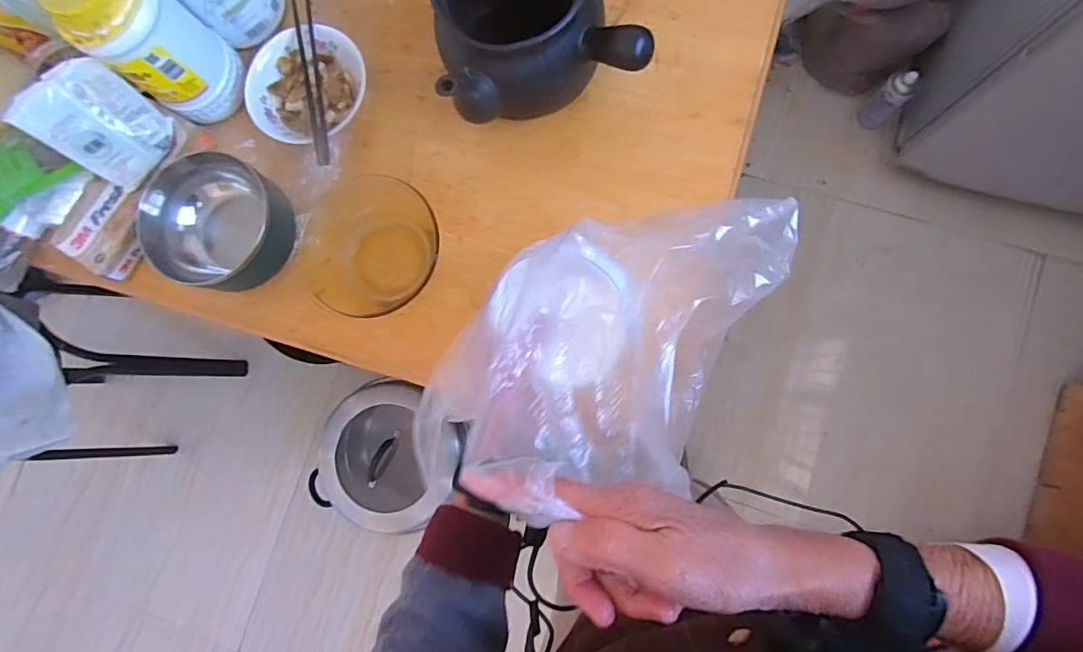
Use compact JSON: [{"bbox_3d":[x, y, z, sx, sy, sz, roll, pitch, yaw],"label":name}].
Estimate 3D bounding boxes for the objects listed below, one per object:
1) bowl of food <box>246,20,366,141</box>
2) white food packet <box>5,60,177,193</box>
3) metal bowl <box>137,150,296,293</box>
[{"bbox_3d":[-0.295,-0.308,0.673,0.147,0.047,0.134,-1,84,6],"label":"bowl of food"},{"bbox_3d":[-0.519,-0.238,0.624,0.021,0.129,0.110,36,87,35],"label":"white food packet"},{"bbox_3d":[-0.393,-0.124,0.648,0.157,0.087,0.146,-1,84,6],"label":"metal bowl"}]

